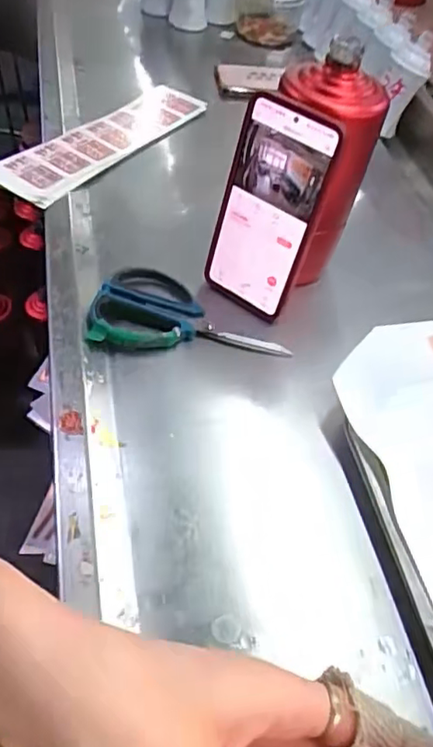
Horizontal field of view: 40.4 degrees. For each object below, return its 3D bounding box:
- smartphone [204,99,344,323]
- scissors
[{"bbox_3d":[0.038,-0.127,0.469,0.079,0.162,0.009,34,41,20],"label":"smartphone"},{"bbox_3d":[-0.023,-0.056,0.496,0.159,0.015,0.087,2,50,-4],"label":"scissors"}]

